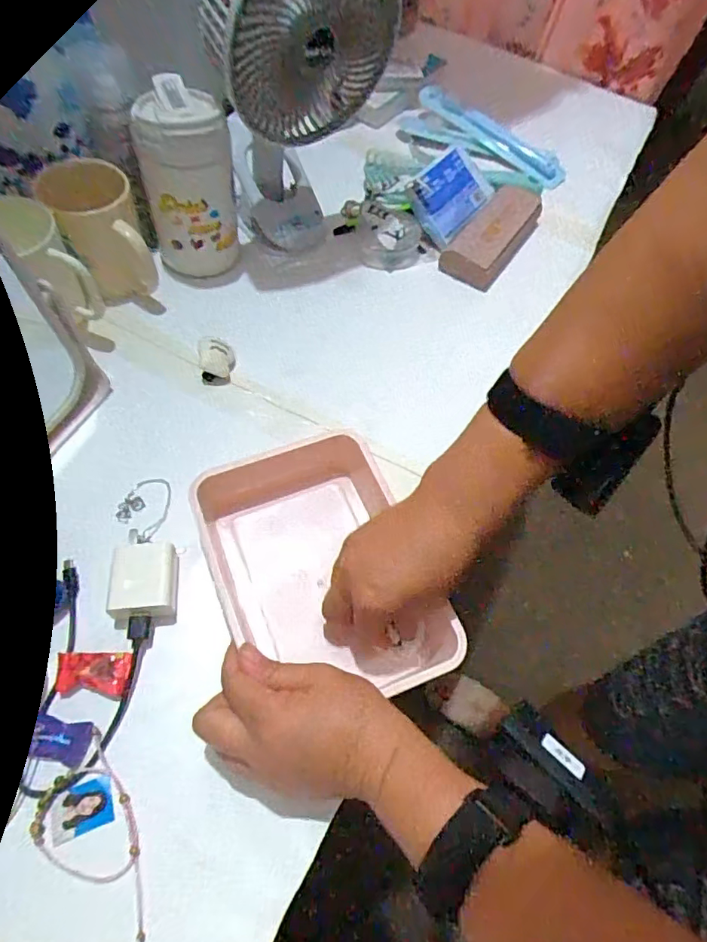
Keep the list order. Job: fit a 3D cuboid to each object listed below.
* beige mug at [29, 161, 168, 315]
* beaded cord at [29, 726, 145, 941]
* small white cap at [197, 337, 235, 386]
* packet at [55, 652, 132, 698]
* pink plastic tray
[{"bbox_3d":[-0.246,-0.233,0.516,0.080,0.103,0.114,-17,64,-13],"label":"beige mug"},{"bbox_3d":[-0.161,0.228,0.324,0.054,0.006,0.113,-28,67,-18],"label":"beaded cord"},{"bbox_3d":[-0.132,-0.107,0.511,0.033,0.027,0.042,-11,62,-10],"label":"small white cap"},{"bbox_3d":[-0.181,0.140,0.368,0.047,0.005,0.028,0,61,-4],"label":"packet"},{"bbox_3d":[-0.028,0.069,0.414,0.160,0.060,0.222,-18,64,-14],"label":"pink plastic tray"}]

